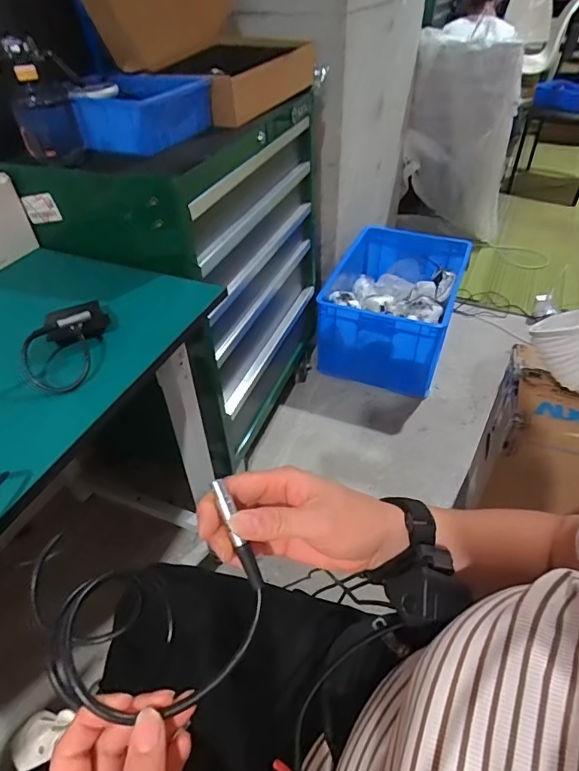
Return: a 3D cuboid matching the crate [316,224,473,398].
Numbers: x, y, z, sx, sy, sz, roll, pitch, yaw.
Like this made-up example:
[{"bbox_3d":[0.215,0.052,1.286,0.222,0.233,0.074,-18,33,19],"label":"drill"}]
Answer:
[{"bbox_3d":[0.368,-0.304,1.755,0.463,0.303,0.601,14,46,18],"label":"crate"}]

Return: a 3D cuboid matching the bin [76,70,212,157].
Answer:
[{"bbox_3d":[-0.271,-0.504,0.855,0.204,0.080,0.219,9,45,13],"label":"bin"}]

